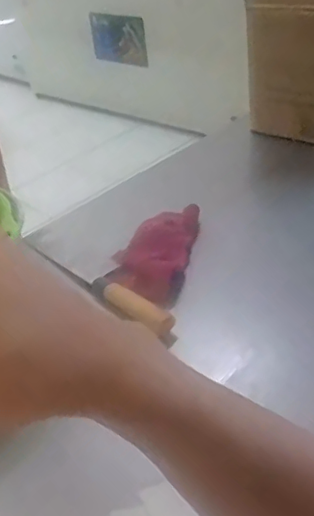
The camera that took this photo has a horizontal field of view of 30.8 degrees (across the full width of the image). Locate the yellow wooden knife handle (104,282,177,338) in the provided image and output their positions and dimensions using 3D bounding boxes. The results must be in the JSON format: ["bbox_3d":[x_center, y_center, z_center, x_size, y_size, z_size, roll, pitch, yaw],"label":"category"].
[{"bbox_3d":[-0.026,0.055,0.658,0.022,0.024,0.109,-33,43,-32],"label":"yellow wooden knife handle"}]

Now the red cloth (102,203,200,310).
[{"bbox_3d":[0.011,-0.020,0.748,0.107,0.048,0.187,15,41,29],"label":"red cloth"}]

